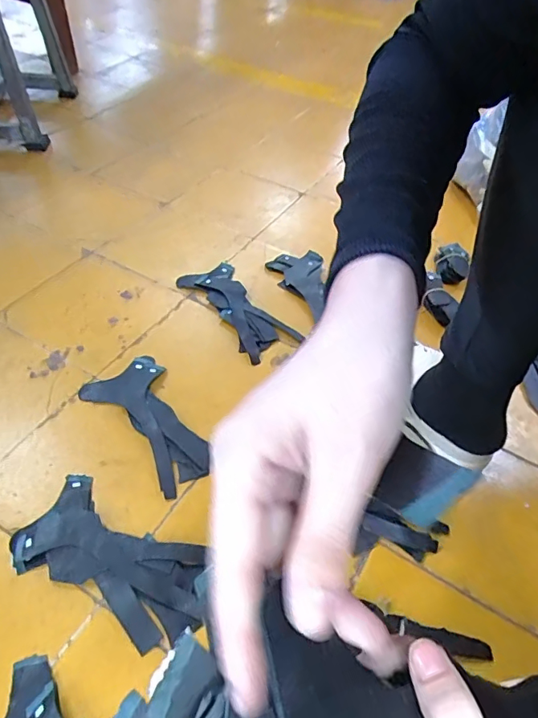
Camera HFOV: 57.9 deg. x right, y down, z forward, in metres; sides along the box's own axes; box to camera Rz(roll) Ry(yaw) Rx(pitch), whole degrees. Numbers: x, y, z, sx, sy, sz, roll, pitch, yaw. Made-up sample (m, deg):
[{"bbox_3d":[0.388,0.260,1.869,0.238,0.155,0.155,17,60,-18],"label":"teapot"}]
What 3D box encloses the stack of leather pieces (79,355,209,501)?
[{"bbox_3d":[-0.141,0.071,0.606,0.099,0.011,0.195,-34,58,-29],"label":"stack of leather pieces"}]

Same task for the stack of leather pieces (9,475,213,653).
[{"bbox_3d":[-0.156,0.199,0.488,0.200,0.010,0.103,26,52,20],"label":"stack of leather pieces"}]

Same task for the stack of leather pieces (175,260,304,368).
[{"bbox_3d":[-0.050,-0.082,0.759,0.092,0.012,0.211,-28,56,-27],"label":"stack of leather pieces"}]

